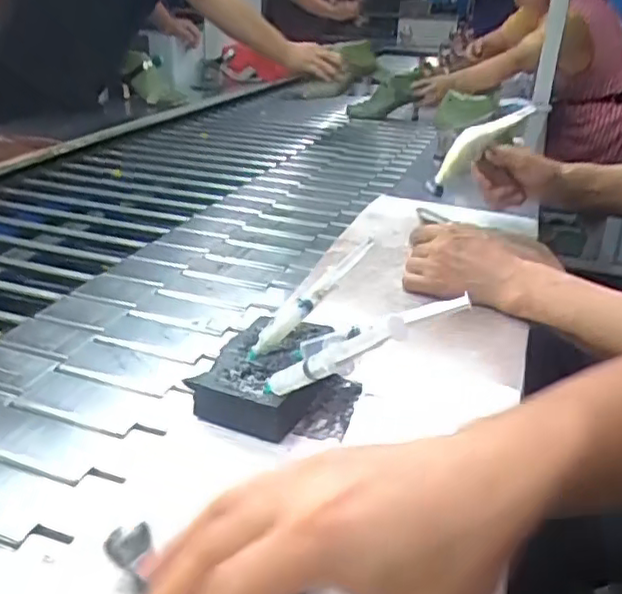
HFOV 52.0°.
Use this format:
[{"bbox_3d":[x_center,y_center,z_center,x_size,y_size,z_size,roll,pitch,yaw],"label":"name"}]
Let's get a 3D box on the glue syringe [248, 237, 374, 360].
[{"bbox_3d":[0.002,-0.001,0.547,0.150,0.018,0.016,-44,45,-20],"label":"glue syringe"}]

